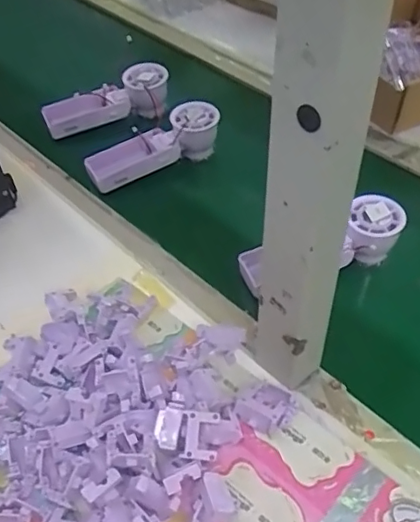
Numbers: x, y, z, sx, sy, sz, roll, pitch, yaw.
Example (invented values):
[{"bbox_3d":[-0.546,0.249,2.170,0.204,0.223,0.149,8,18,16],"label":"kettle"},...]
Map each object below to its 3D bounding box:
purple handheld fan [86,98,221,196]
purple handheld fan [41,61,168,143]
[{"bbox_3d":[-0.064,-0.136,0.733,0.171,0.064,0.070,-25,51,2],"label":"purple handheld fan"},{"bbox_3d":[-0.136,-0.213,0.811,0.173,0.068,0.048,-19,50,3],"label":"purple handheld fan"}]

